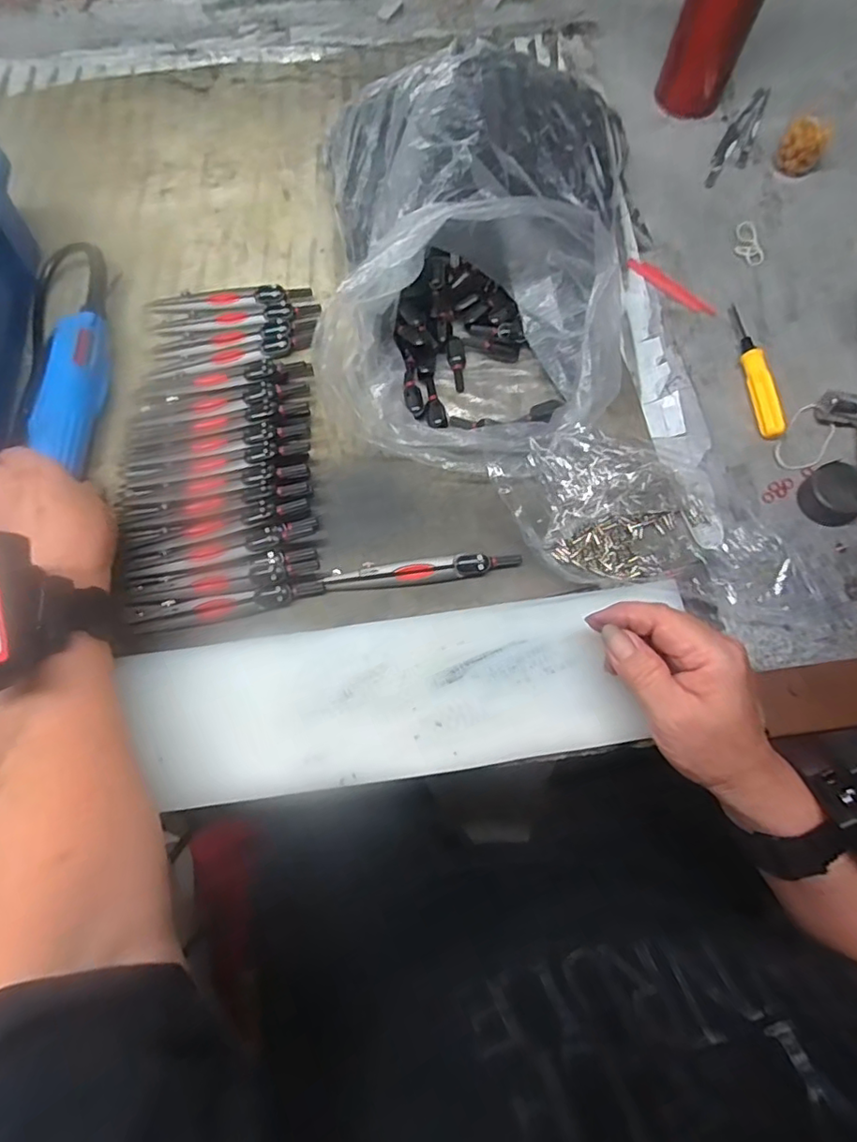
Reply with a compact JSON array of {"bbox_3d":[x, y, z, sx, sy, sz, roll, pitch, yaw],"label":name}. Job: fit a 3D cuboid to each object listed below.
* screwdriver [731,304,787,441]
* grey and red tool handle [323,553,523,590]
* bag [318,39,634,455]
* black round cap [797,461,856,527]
[{"bbox_3d":[0.242,-0.152,0.435,0.014,0.017,0.119,-3,71,-1],"label":"screwdriver"},{"bbox_3d":[-0.003,-0.001,0.378,0.125,0.014,0.015,-4,71,-1],"label":"grey and red tool handle"},{"bbox_3d":[0.046,-0.224,0.406,0.226,0.096,0.297,1,71,0],"label":"bag"},{"bbox_3d":[0.274,-0.052,0.391,0.036,0.020,0.038,0,71,0],"label":"black round cap"}]

